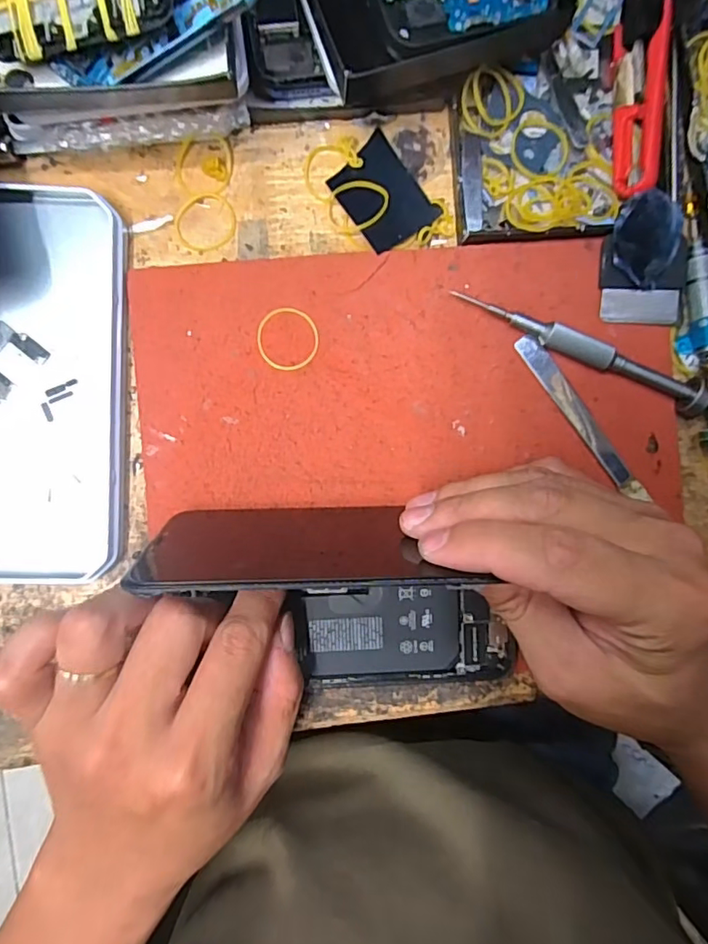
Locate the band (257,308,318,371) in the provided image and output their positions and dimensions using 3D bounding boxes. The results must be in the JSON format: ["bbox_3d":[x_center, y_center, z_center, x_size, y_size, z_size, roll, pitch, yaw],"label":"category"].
[{"bbox_3d":[-0.031,-0.062,0.258,0.028,0.004,0.029,3,90,-3],"label":"band"}]

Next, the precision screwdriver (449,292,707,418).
[{"bbox_3d":[0.106,-0.059,0.258,0.124,0.017,0.013,26,89,-3],"label":"precision screwdriver"}]

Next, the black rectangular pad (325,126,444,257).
[{"bbox_3d":[0.014,-0.130,0.261,0.036,0.004,0.047,-40,92,-2],"label":"black rectangular pad"}]

